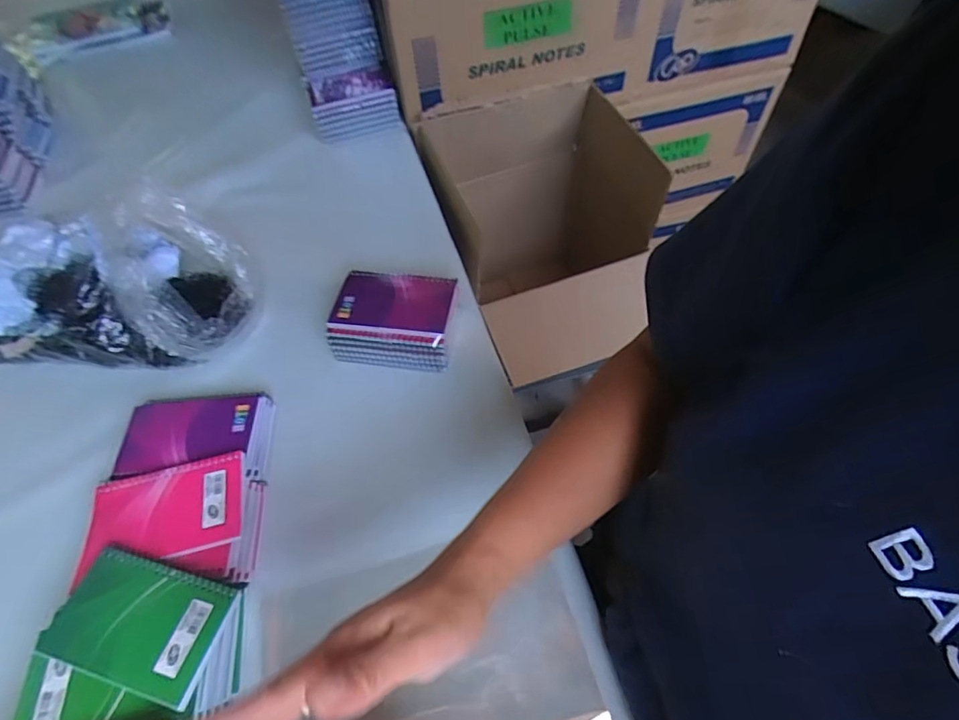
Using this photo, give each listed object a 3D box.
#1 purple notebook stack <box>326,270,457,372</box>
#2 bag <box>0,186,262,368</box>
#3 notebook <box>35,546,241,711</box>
[{"bbox_3d":[-0.094,-0.044,0.577,0.131,0.069,0.094,7,57,7],"label":"purple notebook stack"},{"bbox_3d":[-0.413,-0.090,0.576,0.277,0.113,0.166,3,56,4],"label":"bag"},{"bbox_3d":[-0.262,0.200,0.396,0.132,0.012,0.080,13,58,10],"label":"notebook"}]

